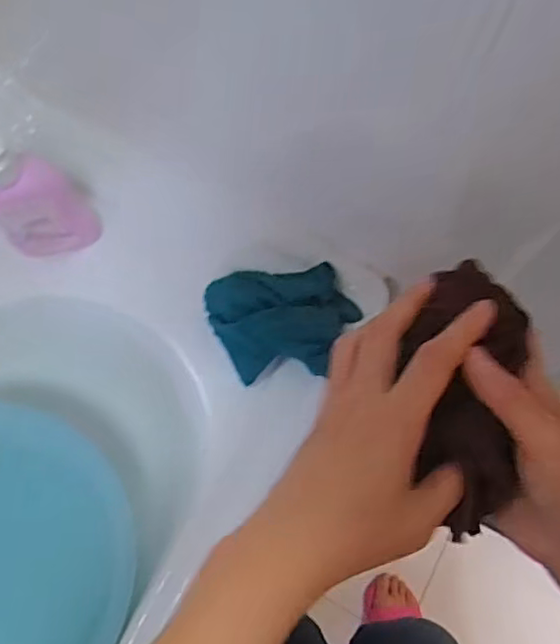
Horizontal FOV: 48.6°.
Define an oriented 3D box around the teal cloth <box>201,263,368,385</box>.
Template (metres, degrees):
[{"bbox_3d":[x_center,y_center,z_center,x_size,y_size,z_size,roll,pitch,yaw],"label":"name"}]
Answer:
[{"bbox_3d":[0.002,-0.002,0.562,0.129,0.041,0.098,-8,71,-4],"label":"teal cloth"}]

